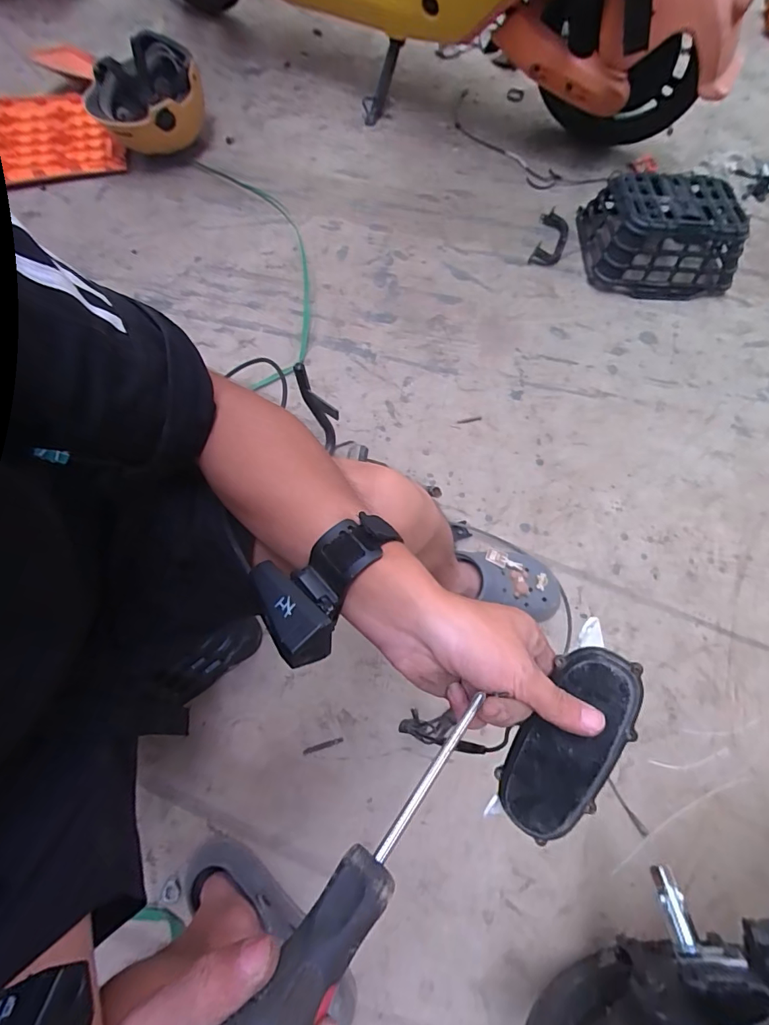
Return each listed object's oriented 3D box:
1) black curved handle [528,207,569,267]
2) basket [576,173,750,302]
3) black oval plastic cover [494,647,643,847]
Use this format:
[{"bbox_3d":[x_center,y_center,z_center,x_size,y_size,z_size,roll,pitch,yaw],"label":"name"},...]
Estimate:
[{"bbox_3d":[0.372,-0.611,1.022,0.066,0.029,0.147,17,72,6],"label":"black curved handle"},{"bbox_3d":[0.592,-0.597,0.988,0.292,0.137,0.219,-1,71,0],"label":"basket"},{"bbox_3d":[0.116,0.146,0.291,0.053,0.022,0.126,28,96,9],"label":"black oval plastic cover"}]

